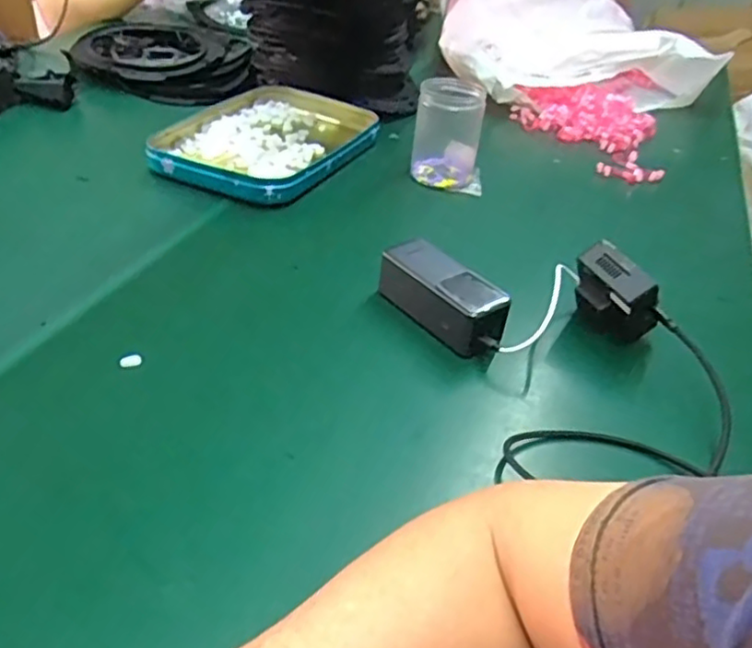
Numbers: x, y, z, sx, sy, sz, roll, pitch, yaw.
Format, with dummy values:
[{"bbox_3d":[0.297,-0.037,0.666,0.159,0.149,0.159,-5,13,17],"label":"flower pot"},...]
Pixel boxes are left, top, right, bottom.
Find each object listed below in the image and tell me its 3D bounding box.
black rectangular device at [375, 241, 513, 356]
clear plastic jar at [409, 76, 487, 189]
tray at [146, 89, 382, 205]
[{"bbox_3d":[0.067,-0.026,0.636,0.055,0.059,0.141,-22,46,-34],"label":"black rectangular device"},{"bbox_3d":[0.097,-0.262,0.891,0.089,0.109,0.077,10,36,3],"label":"clear plastic jar"},{"bbox_3d":[-0.151,-0.262,0.927,0.249,0.035,0.330,20,39,15],"label":"tray"}]

